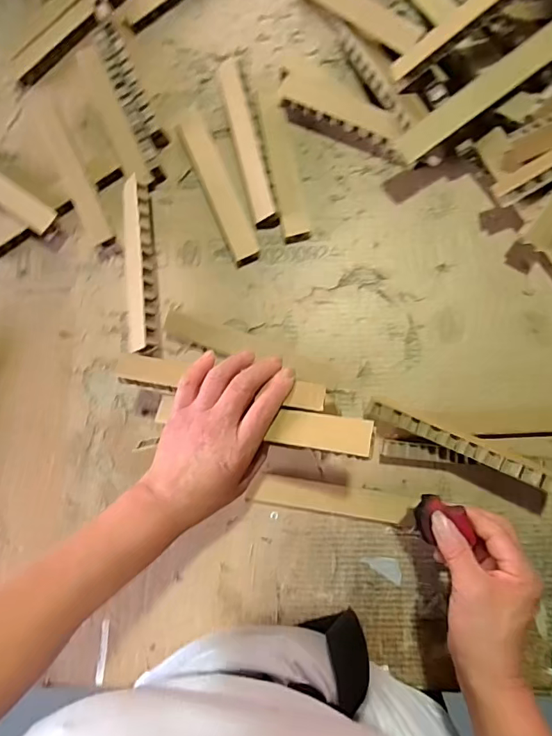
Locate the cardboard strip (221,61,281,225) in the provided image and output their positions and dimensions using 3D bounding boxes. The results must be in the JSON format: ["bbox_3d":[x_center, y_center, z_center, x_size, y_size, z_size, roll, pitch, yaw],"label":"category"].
[{"bbox_3d":[-0.033,-0.265,0.529,0.029,0.019,0.204,-14,81,3],"label":"cardboard strip"}]

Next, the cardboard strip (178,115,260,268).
[{"bbox_3d":[-0.068,-0.213,0.539,0.033,0.017,0.192,-23,81,2],"label":"cardboard strip"}]

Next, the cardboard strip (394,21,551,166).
[{"bbox_3d":[0.209,-0.280,0.456,0.195,0.012,0.035,-35,75,11],"label":"cardboard strip"}]

